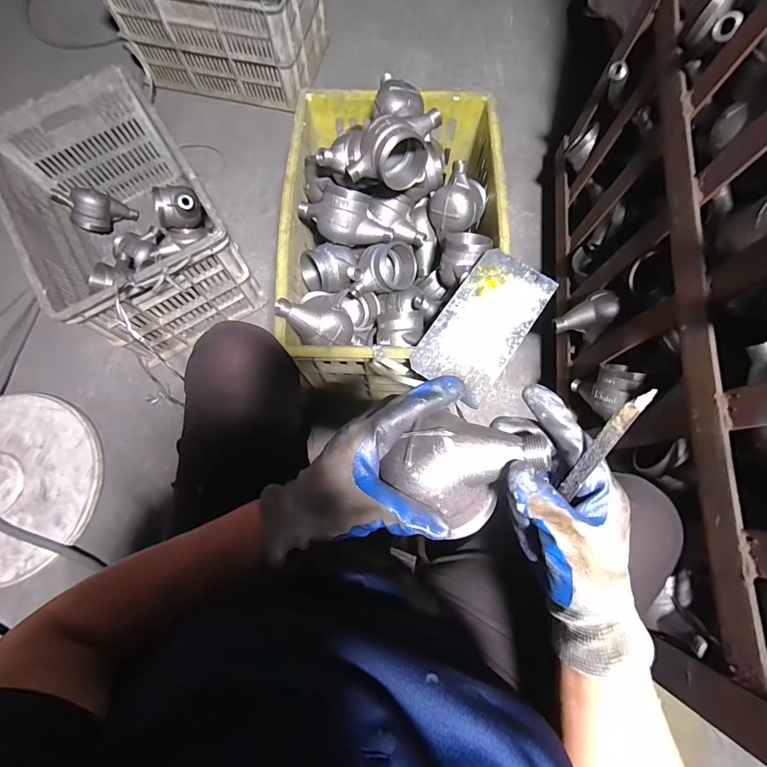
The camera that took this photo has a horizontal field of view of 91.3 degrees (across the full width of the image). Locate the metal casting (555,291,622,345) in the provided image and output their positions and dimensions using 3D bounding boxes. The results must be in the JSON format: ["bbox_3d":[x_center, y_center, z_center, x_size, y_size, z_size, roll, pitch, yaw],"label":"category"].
[{"bbox_3d":[0.352,-0.112,0.642,0.108,0.057,0.063,-37,59,20],"label":"metal casting"}]

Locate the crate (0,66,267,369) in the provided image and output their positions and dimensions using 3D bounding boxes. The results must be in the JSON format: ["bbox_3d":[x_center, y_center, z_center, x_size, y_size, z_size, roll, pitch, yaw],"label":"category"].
[{"bbox_3d":[-0.533,-0.337,0.814,0.317,0.273,0.473,-32,78,-9],"label":"crate"}]

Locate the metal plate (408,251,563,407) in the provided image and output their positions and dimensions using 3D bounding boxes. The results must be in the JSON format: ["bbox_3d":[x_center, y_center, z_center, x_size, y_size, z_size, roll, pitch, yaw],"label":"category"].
[{"bbox_3d":[0.150,-0.090,0.557,0.121,0.006,0.234,35,78,7],"label":"metal plate"}]

